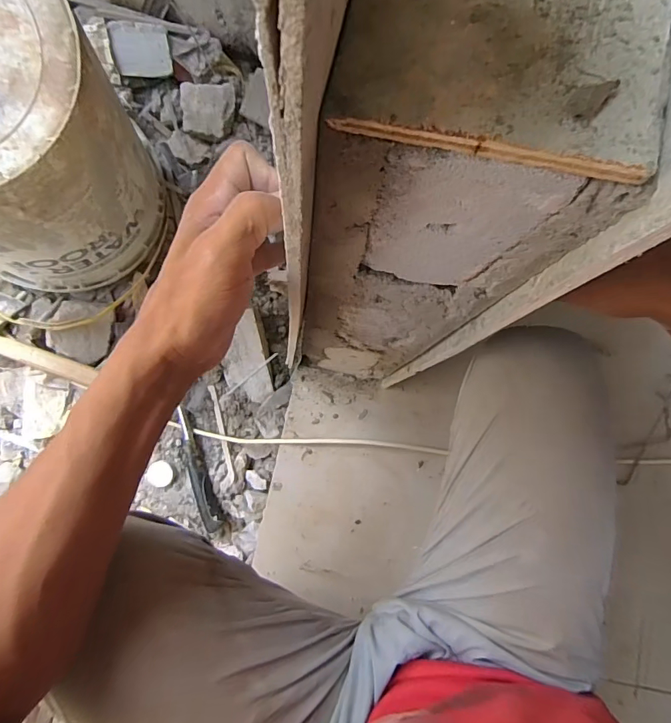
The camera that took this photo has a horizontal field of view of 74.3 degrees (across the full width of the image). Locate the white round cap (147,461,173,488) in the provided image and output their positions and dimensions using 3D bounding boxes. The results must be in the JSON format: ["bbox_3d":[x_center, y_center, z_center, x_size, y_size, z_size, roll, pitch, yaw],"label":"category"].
[{"bbox_3d":[-0.277,0.179,0.703,0.038,0.007,0.039,1,82,-5],"label":"white round cap"}]

